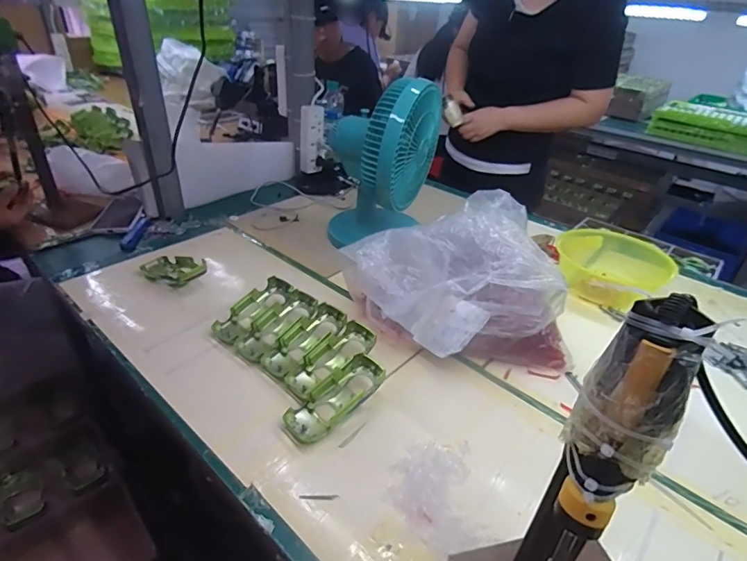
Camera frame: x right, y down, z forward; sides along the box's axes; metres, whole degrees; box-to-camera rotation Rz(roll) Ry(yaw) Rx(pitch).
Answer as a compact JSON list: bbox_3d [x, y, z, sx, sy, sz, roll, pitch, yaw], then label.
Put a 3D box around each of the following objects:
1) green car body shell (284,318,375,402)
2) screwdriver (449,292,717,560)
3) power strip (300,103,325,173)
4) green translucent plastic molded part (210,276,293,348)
[{"bbox_3d":[-0.057,0.109,0.617,0.130,0.050,0.060,-24,42,-35],"label":"green car body shell"},{"bbox_3d":[0.161,0.153,0.307,0.146,0.320,0.097,-4,34,-12],"label":"screwdriver"},{"bbox_3d":[-0.160,-0.364,1.154,0.061,0.164,0.033,-11,36,-21],"label":"power strip"},{"bbox_3d":[-0.187,0.049,0.702,0.060,0.031,0.133,27,57,32],"label":"green translucent plastic molded part"}]

